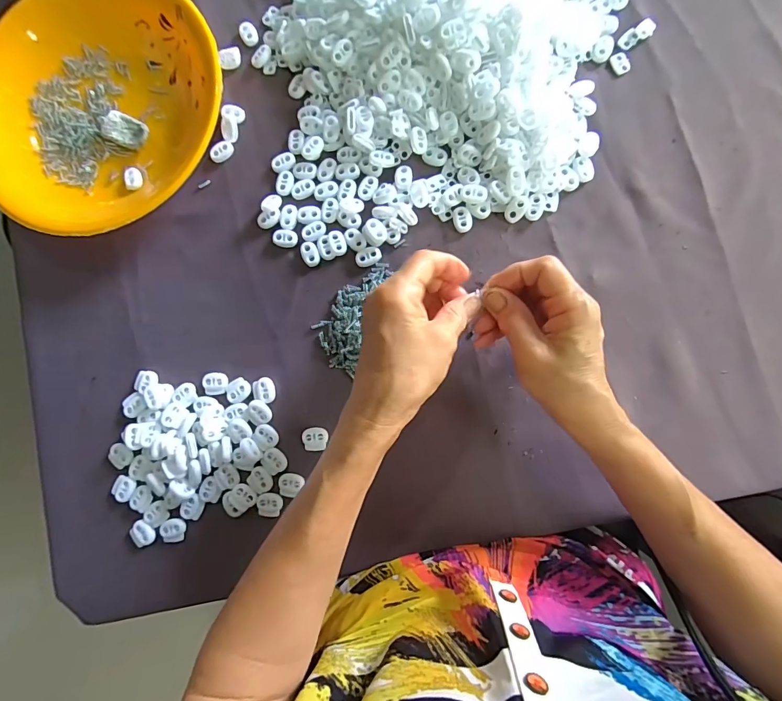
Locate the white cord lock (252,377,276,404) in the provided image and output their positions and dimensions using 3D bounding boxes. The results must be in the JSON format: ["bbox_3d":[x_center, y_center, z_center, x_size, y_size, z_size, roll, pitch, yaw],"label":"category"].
[{"bbox_3d":[-0.111,0.035,0.354,0.019,0.004,0.022,-7,84,5],"label":"white cord lock"}]

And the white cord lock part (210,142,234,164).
[{"bbox_3d":[-0.156,-0.183,0.374,0.023,0.006,0.014,-43,82,1],"label":"white cord lock part"}]

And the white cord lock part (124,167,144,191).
[{"bbox_3d":[-0.238,-0.159,0.375,0.016,0.008,0.022,-4,84,5],"label":"white cord lock part"}]

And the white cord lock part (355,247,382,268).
[{"bbox_3d":[-0.020,-0.082,0.354,0.022,0.004,0.016,-29,83,3],"label":"white cord lock part"}]

